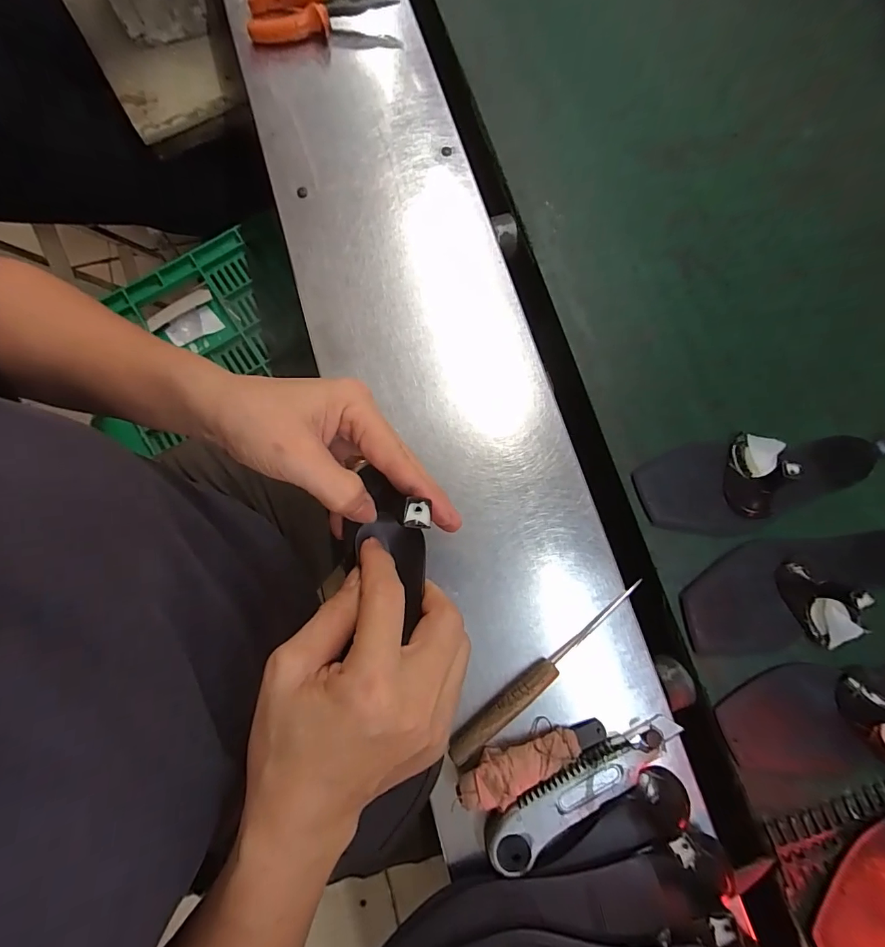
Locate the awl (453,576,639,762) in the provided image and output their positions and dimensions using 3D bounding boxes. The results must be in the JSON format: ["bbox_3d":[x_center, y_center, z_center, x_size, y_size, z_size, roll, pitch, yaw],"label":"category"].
[{"bbox_3d":[0.080,0.147,0.334,0.188,0.023,0.022,-42,82,-9],"label":"awl"}]

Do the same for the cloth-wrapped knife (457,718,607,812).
[{"bbox_3d":[0.068,0.212,0.319,0.117,0.024,0.029,-15,78,-15],"label":"cloth-wrapped knife"}]

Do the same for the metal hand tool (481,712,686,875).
[{"bbox_3d":[0.104,0.226,0.310,0.159,0.014,0.037,-28,80,-7],"label":"metal hand tool"}]

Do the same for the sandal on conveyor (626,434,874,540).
[{"bbox_3d":[0.289,-0.007,0.376,0.229,0.048,0.086,-19,79,-5],"label":"sandal on conveyor"}]

